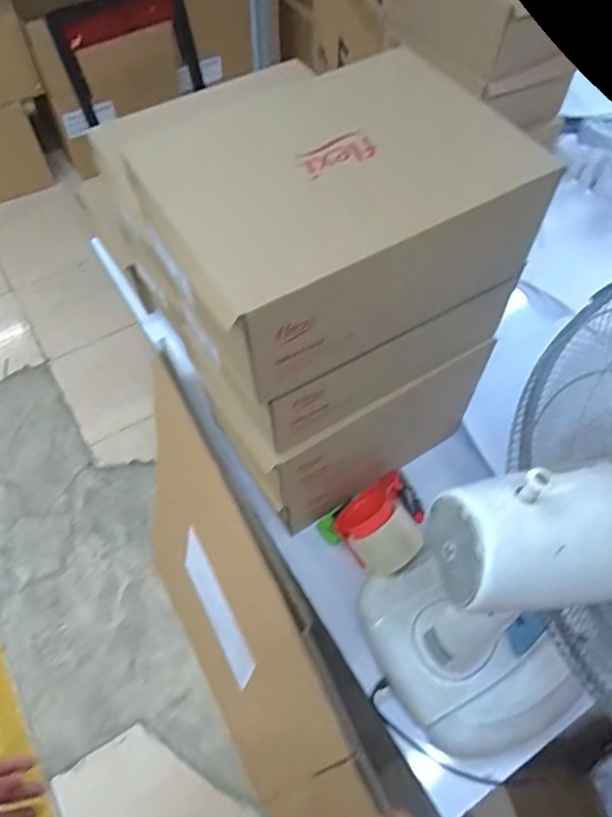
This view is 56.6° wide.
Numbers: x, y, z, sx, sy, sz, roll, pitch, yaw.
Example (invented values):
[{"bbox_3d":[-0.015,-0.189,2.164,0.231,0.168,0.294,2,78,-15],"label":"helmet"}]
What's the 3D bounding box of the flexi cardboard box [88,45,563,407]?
[{"bbox_3d":[0.031,-0.187,0.590,0.318,0.170,0.232,-27,63,-16],"label":"flexi cardboard box"}]

